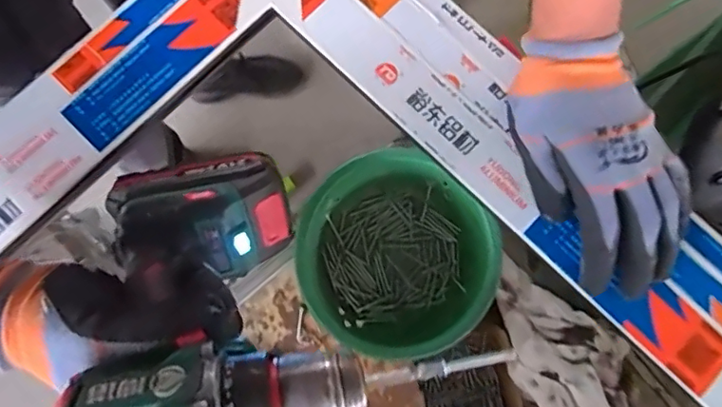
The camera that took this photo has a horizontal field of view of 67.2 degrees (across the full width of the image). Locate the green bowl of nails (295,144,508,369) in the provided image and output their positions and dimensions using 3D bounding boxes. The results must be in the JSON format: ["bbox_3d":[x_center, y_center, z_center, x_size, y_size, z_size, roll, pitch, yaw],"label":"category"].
[{"bbox_3d":[0.035,0.056,0.611,0.196,0.091,0.195,0,79,-1],"label":"green bowl of nails"}]

